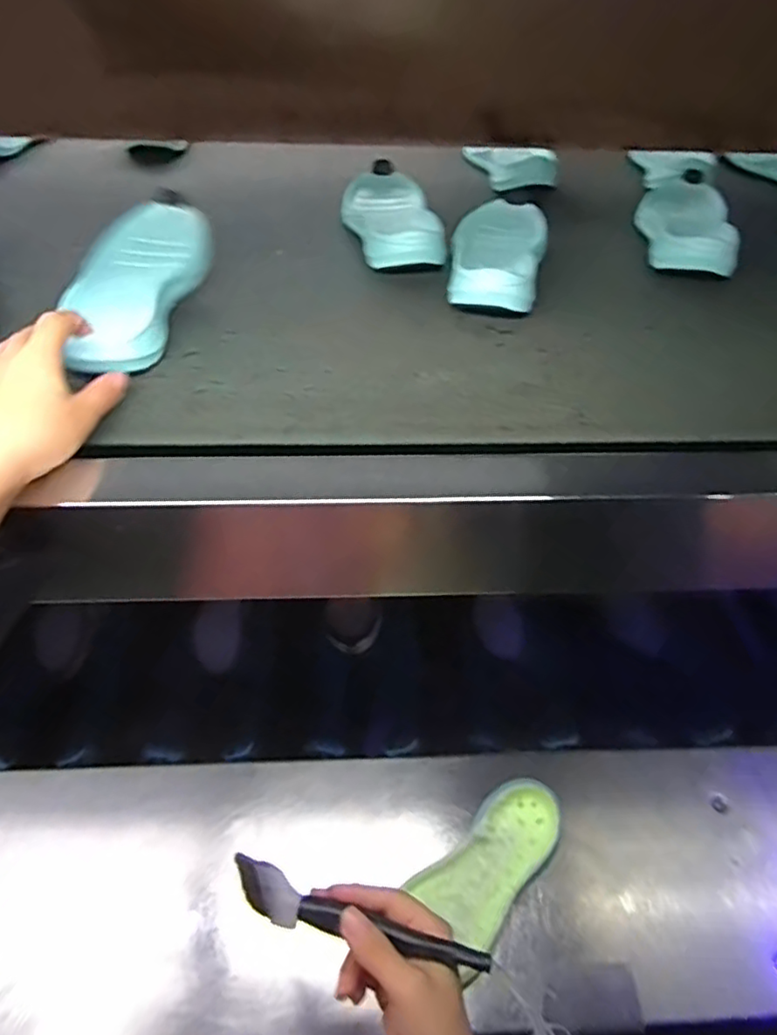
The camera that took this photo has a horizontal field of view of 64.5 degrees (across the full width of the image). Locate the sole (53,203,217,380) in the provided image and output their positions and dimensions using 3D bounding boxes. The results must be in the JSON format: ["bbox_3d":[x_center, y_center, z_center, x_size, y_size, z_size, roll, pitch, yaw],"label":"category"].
[{"bbox_3d":[-0.199,-0.182,0.486,0.083,0.040,0.208,2,54,0],"label":"sole"}]

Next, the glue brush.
[{"bbox_3d":[-0.021,0.255,0.387,0.167,0.019,0.028,9,50,15],"label":"glue brush"}]

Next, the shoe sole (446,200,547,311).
[{"bbox_3d":[0.101,-0.248,0.565,0.080,0.038,0.199,13,48,8],"label":"shoe sole"}]

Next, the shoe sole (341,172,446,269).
[{"bbox_3d":[0.001,-0.302,0.616,0.085,0.030,0.188,-4,48,-7],"label":"shoe sole"}]

